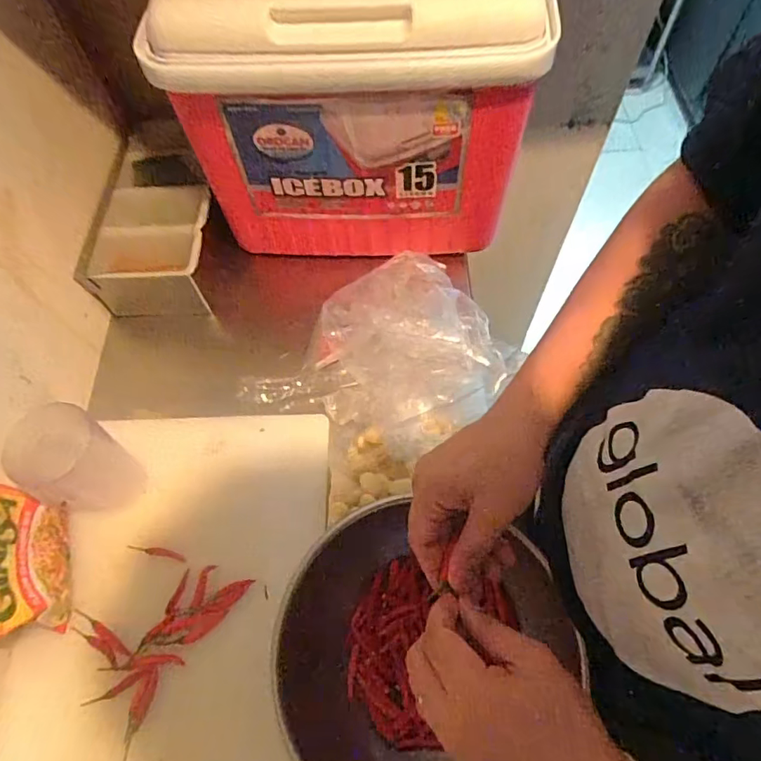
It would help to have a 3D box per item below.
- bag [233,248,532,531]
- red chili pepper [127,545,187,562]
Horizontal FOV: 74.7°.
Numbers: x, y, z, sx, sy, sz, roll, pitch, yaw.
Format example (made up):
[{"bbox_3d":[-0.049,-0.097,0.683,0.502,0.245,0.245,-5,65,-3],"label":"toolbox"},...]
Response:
[{"bbox_3d":[0.003,-0.010,0.557,0.261,0.127,0.219,-33,66,-13],"label":"bag"},{"bbox_3d":[-0.236,0.181,0.527,0.066,0.007,0.008,9,64,8],"label":"red chili pepper"}]

